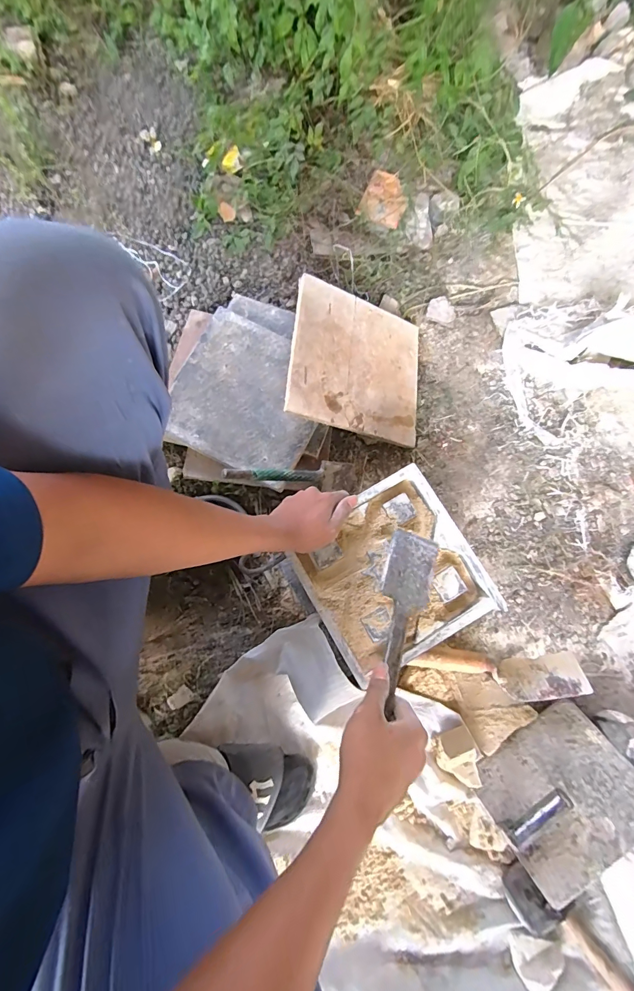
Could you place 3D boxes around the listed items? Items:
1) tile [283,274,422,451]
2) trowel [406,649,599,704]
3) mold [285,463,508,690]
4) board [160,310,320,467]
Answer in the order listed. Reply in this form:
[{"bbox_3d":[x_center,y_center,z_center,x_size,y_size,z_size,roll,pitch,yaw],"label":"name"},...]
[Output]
[{"bbox_3d":[0.075,-0.226,0.663,0.251,0.009,0.239,10,80,-27],"label":"tile"},{"bbox_3d":[0.282,0.280,0.597,0.240,0.073,0.070,1,79,0],"label":"trowel"},{"bbox_3d":[0.100,0.107,0.537,0.227,0.032,0.225,-28,79,-5],"label":"mold"},{"bbox_3d":[-0.114,-0.170,0.648,0.238,0.008,0.244,25,79,2],"label":"board"}]

